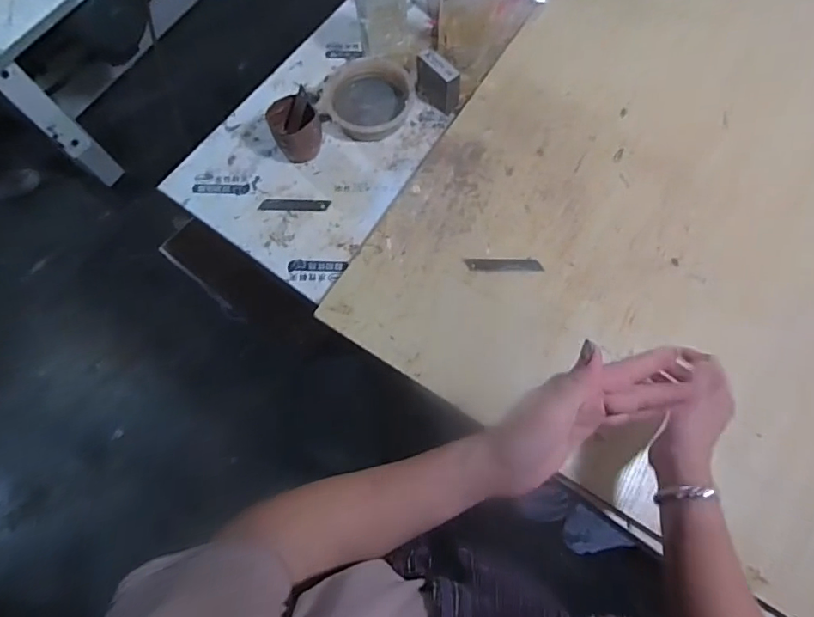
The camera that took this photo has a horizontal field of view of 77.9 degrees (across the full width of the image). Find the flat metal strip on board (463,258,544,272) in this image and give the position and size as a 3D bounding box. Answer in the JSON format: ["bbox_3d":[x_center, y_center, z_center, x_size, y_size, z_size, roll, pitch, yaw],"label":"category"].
[{"bbox_3d":[0.126,-0.057,0.657,0.097,0.004,0.020,0,72,1],"label":"flat metal strip on board"}]

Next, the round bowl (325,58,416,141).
[{"bbox_3d":[-0.053,-0.302,0.735,0.124,0.034,0.122,0,72,1],"label":"round bowl"}]

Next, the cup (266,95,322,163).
[{"bbox_3d":[-0.154,-0.249,0.708,0.063,0.066,0.062,0,72,1],"label":"cup"}]

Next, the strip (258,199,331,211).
[{"bbox_3d":[-0.157,-0.145,0.706,0.096,0.004,0.017,1,72,1],"label":"strip"}]

